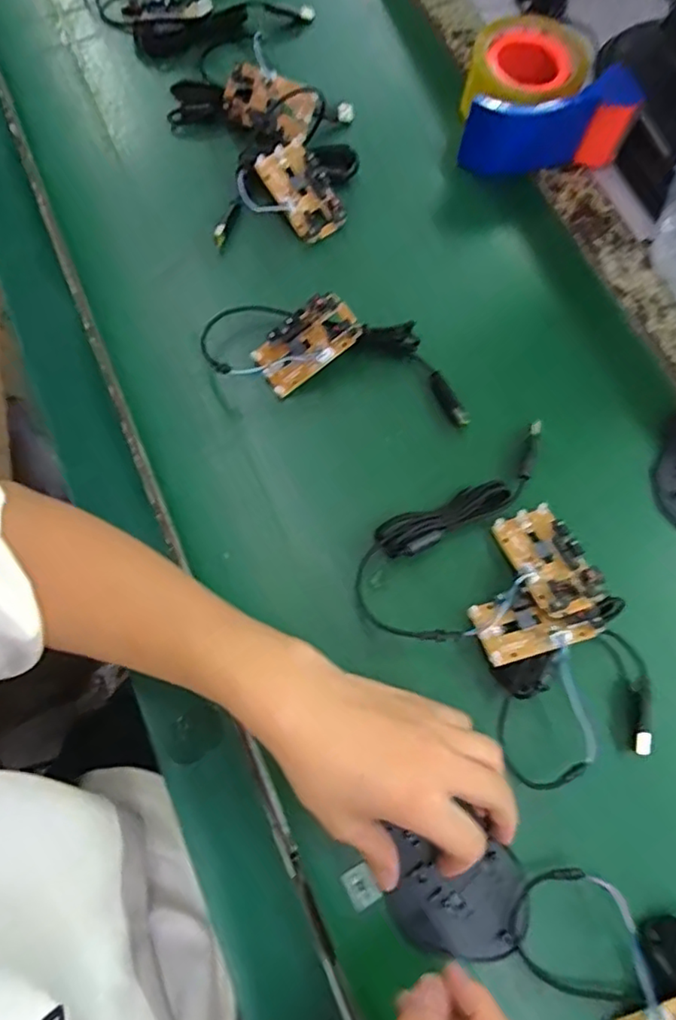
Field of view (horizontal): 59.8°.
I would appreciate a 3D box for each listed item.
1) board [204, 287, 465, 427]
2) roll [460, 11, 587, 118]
[{"bbox_3d":[0.005,-0.119,0.447,0.193,0.034,0.081,8,71,0],"label":"board"},{"bbox_3d":[0.167,-0.383,0.526,0.094,0.051,0.098,1,72,-2],"label":"roll"}]

